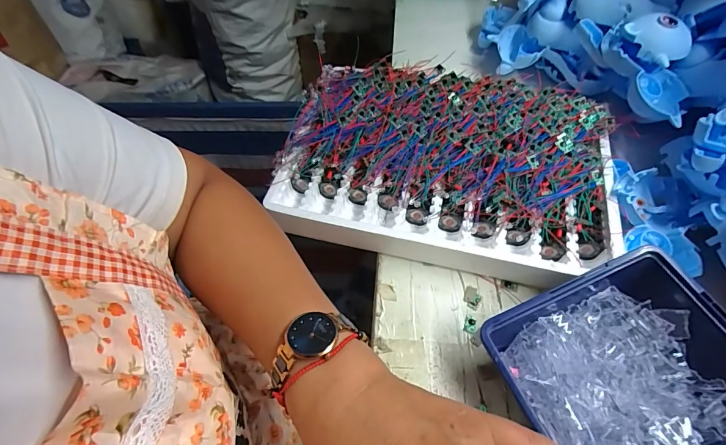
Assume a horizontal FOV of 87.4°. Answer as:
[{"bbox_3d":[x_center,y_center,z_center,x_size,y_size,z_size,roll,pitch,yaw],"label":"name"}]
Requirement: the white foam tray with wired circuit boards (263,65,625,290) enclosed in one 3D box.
[{"bbox_3d":[0.087,-0.069,0.417,0.341,0.058,0.222,11,57,10],"label":"white foam tray with wired circuit boards"}]

